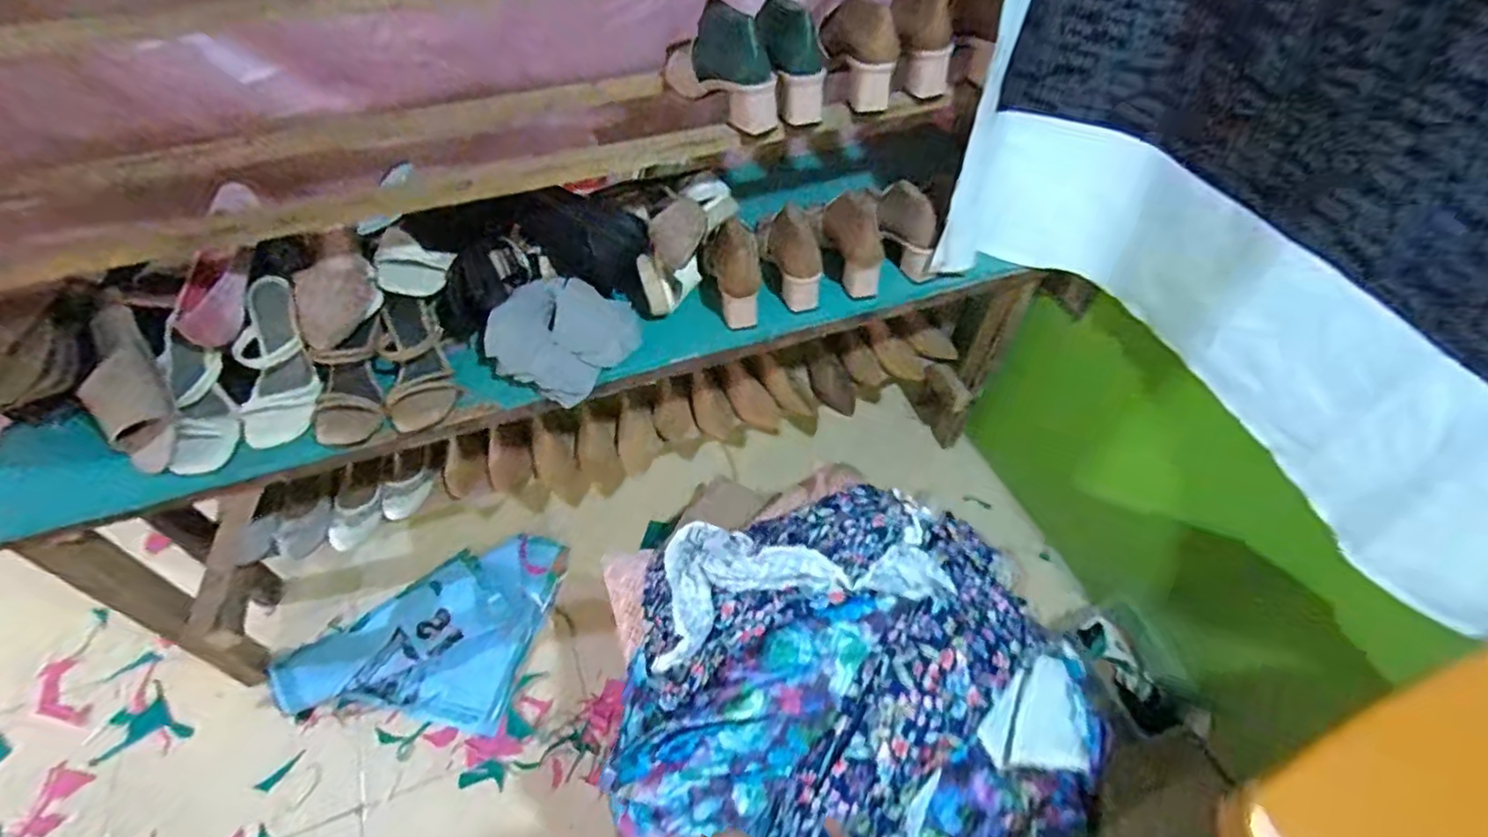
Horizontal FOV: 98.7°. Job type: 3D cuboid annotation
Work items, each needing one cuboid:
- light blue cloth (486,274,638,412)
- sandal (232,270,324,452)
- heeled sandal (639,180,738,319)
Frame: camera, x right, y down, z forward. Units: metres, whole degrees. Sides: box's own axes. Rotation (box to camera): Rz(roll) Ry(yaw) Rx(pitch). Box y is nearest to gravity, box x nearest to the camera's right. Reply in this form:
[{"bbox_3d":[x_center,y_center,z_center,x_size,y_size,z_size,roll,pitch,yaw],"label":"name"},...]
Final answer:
[{"bbox_3d":[-0.254,-0.114,0.905,0.187,0.079,0.172,17,54,11],"label":"light blue cloth"},{"bbox_3d":[-0.618,-0.073,0.843,0.099,0.056,0.222,2,96,0],"label":"sandal"},{"bbox_3d":[-0.089,-0.262,0.939,0.090,0.102,0.223,25,84,17],"label":"heeled sandal"}]

